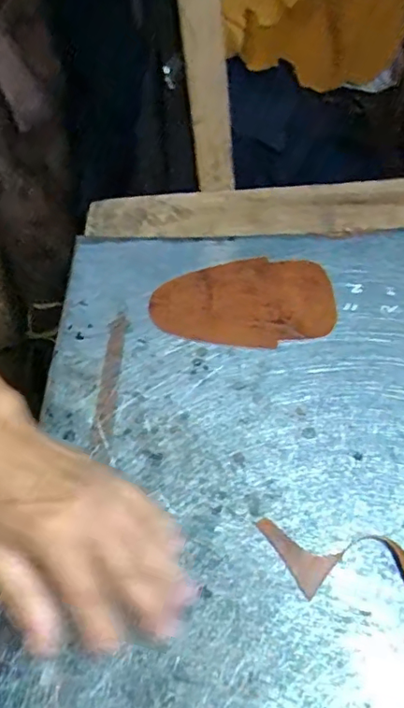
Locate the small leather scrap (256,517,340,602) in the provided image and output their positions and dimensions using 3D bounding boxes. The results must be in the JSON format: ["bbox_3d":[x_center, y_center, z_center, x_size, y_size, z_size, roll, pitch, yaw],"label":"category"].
[{"bbox_3d":[0.059,0.132,0.384,0.056,0.004,0.031,31,63,29],"label":"small leather scrap"}]

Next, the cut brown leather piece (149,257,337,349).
[{"bbox_3d":[0.034,-0.049,0.518,0.163,0.010,0.102,-7,52,4],"label":"cut brown leather piece"}]

